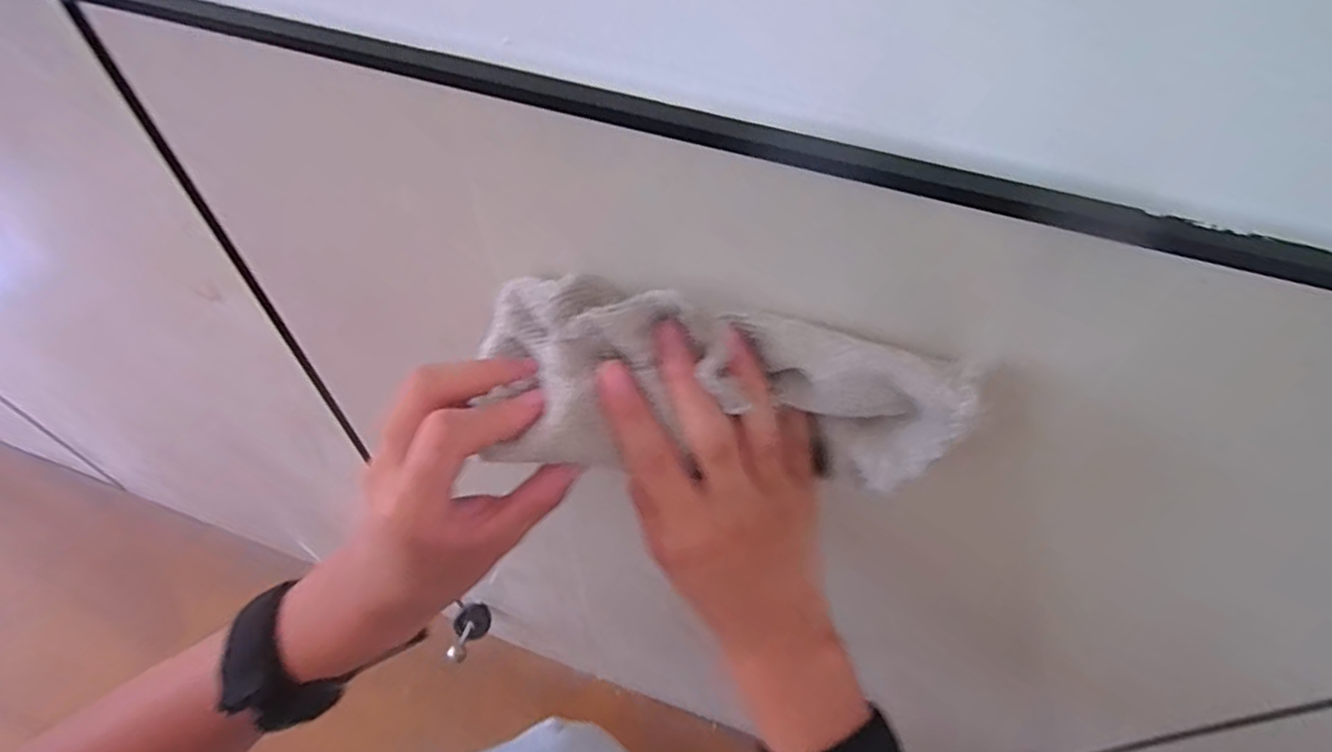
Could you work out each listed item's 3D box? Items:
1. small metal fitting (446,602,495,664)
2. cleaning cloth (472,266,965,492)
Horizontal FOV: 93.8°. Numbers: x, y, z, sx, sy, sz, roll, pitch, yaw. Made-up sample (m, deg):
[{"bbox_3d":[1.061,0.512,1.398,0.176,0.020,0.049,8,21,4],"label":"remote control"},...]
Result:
[{"bbox_3d":[-0.228,0.292,0.714,0.032,0.023,0.065,22,50,22],"label":"small metal fitting"},{"bbox_3d":[0.012,0.007,0.236,0.181,0.063,0.053,9,46,10],"label":"cleaning cloth"}]

